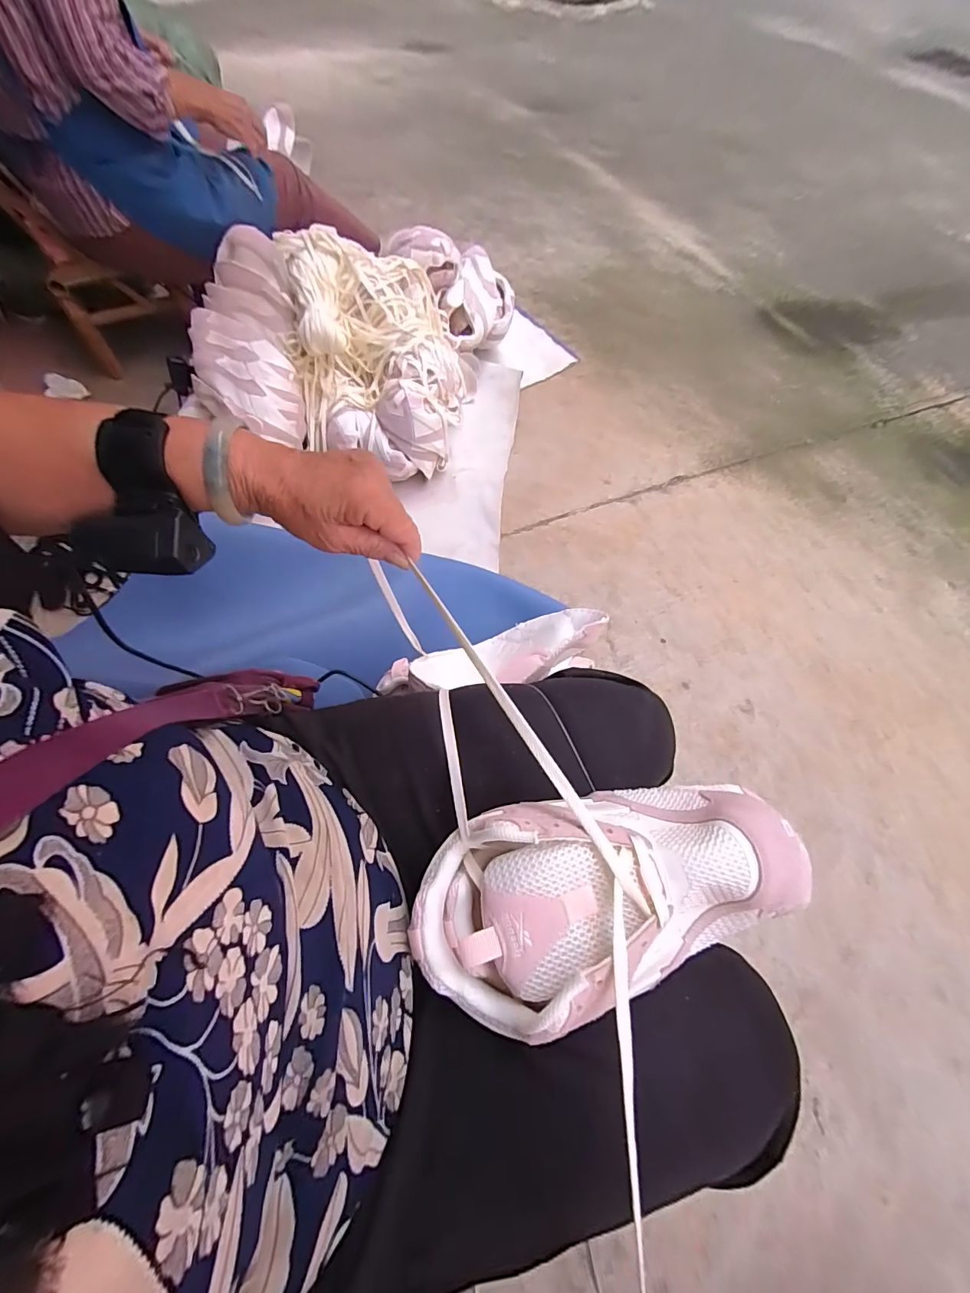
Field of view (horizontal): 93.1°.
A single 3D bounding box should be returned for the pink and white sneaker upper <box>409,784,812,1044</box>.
[{"bbox_3d":[0.074,0.148,0.280,0.227,0.057,0.114,-14,64,-4],"label":"pink and white sneaker upper"}]

